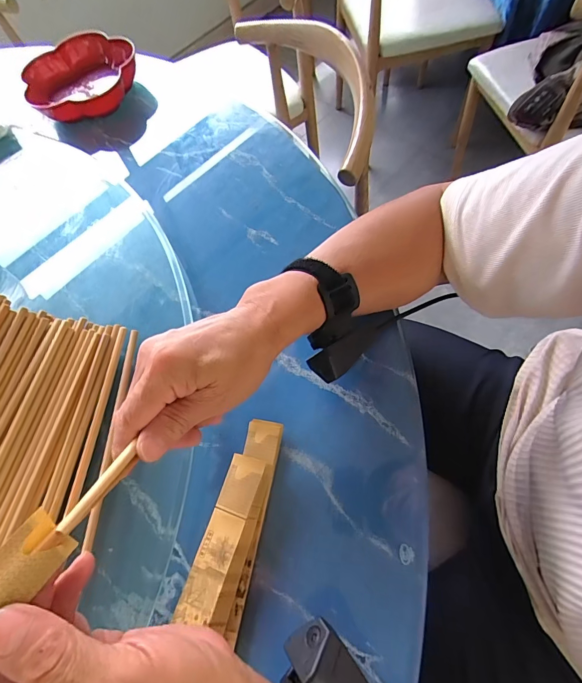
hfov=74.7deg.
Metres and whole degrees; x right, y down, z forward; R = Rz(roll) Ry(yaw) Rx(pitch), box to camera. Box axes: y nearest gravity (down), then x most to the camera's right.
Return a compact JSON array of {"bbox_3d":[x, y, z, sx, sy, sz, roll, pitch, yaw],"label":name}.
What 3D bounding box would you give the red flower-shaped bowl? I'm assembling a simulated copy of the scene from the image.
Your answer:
[{"bbox_3d":[-0.327,-0.412,0.600,0.171,0.058,0.156,-3,65,6],"label":"red flower-shaped bowl"}]

